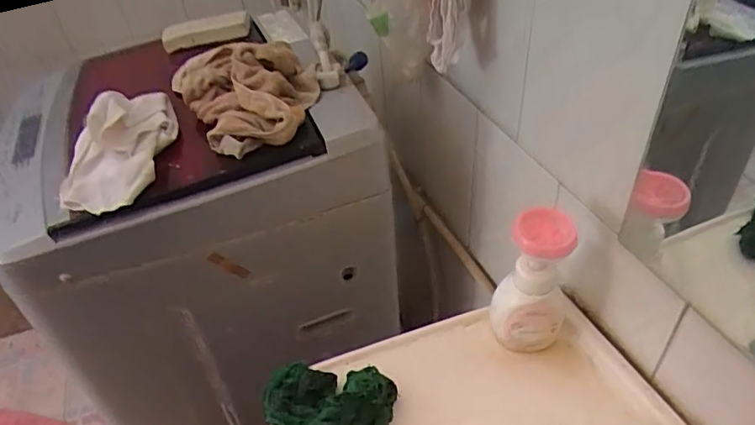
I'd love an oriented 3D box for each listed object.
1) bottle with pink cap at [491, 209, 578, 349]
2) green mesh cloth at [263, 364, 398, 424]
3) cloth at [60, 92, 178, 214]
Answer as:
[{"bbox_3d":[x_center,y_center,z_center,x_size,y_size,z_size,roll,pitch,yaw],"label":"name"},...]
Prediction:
[{"bbox_3d":[0.173,0.084,0.620,0.077,0.176,0.061,-7,41,-3],"label":"bottle with pink cap"},{"bbox_3d":[-0.054,0.200,0.592,0.137,0.056,0.120,-25,45,-22],"label":"green mesh cloth"},{"bbox_3d":[-0.343,-0.097,0.718,0.148,0.069,0.226,-15,42,-12],"label":"cloth"}]

